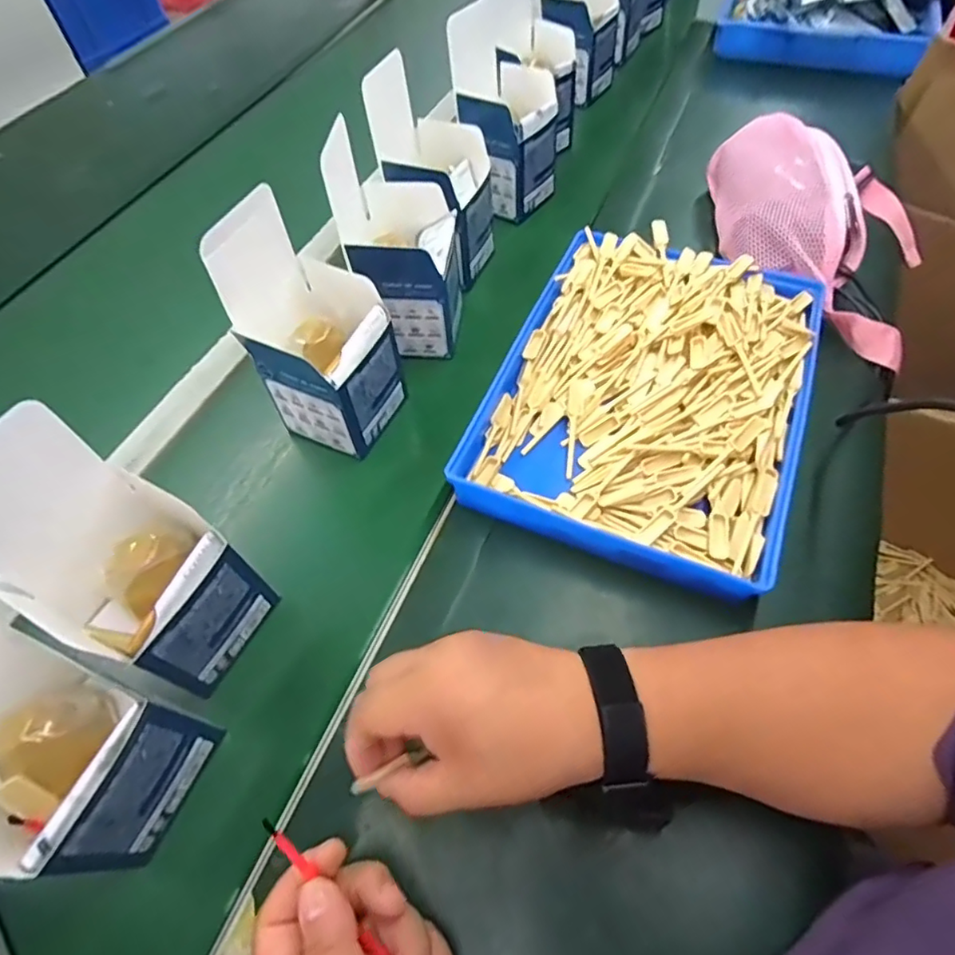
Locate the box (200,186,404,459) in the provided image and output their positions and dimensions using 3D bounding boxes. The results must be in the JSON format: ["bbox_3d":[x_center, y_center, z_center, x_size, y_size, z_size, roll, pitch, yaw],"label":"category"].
[{"bbox_3d":[-0.122,-0.109,0.433,0.087,0.174,0.088,19,60,15],"label":"box"}]

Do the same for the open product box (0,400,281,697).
[{"bbox_3d":[-0.209,0.053,0.335,0.098,0.167,0.097,31,64,21],"label":"open product box"}]

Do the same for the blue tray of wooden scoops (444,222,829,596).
[{"bbox_3d":[0.142,-0.073,0.471,0.232,0.051,0.313,20,60,15],"label":"blue tray of wooden scoops"}]

